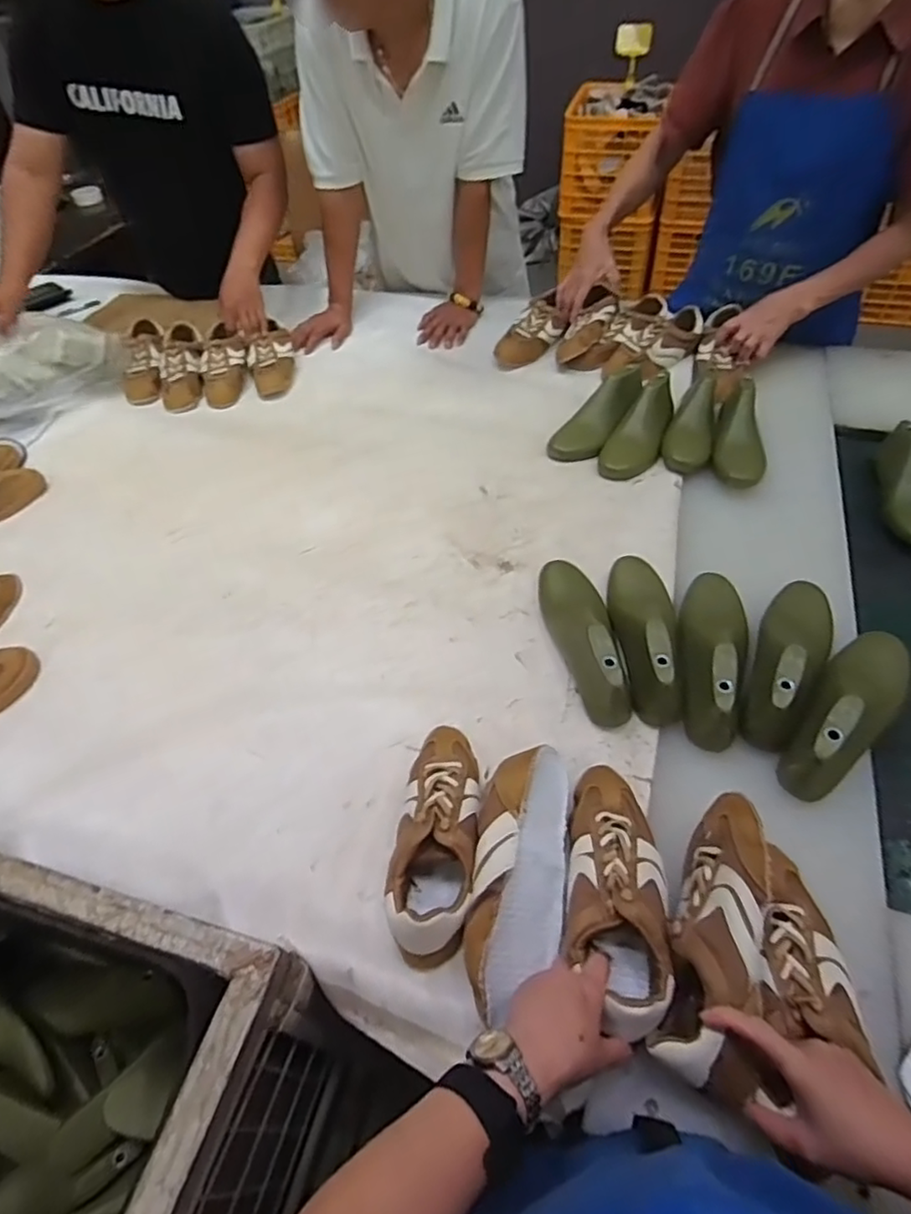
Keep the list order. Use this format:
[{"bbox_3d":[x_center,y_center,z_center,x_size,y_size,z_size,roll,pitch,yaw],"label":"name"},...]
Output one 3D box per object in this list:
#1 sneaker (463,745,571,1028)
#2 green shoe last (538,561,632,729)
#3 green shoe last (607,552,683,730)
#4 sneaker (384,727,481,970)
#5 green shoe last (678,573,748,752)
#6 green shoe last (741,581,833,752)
[{"bbox_3d":[0.062,0.255,0.599,0.088,0.082,0.230,4,51,9],"label":"sneaker"},{"bbox_3d":[0.163,0.027,0.770,0.078,0.088,0.234,-9,50,-2],"label":"green shoe last"},{"bbox_3d":[0.236,0.016,0.763,0.079,0.075,0.246,1,50,6],"label":"green shoe last"},{"bbox_3d":[-0.013,0.224,0.634,0.089,0.074,0.242,2,51,7],"label":"sneaker"},{"bbox_3d":[0.311,0.045,0.743,0.082,0.088,0.245,11,52,15],"label":"green shoe last"},{"bbox_3d":[0.399,0.060,0.744,0.081,0.101,0.233,24,43,21],"label":"green shoe last"}]

